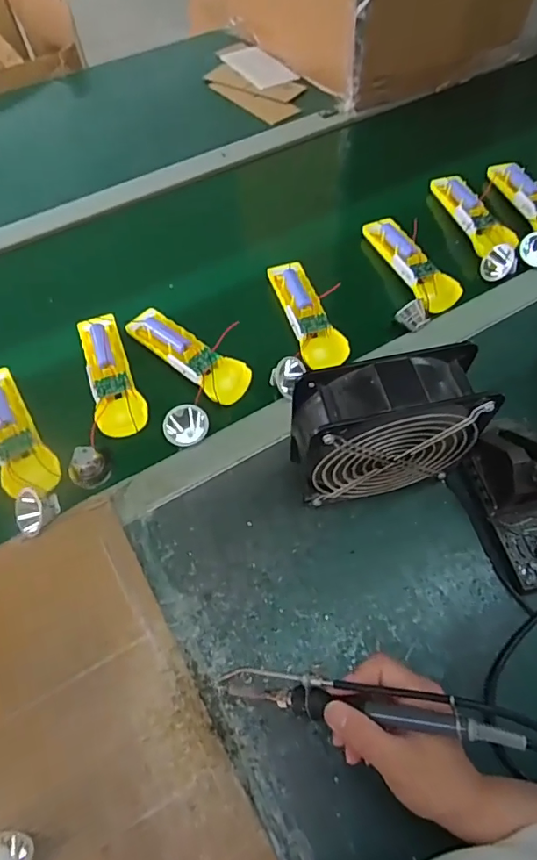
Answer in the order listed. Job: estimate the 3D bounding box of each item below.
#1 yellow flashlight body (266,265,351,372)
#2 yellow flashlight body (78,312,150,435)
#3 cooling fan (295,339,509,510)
[{"bbox_3d":[0.043,-0.141,0.605,0.050,0.029,0.166,-16,60,-8],"label":"yellow flashlight body"},{"bbox_3d":[-0.175,-0.064,0.560,0.051,0.022,0.168,-17,60,-9],"label":"yellow flashlight body"},{"bbox_3d":[0.094,0.006,0.440,0.154,0.159,0.061,-11,60,-5],"label":"cooling fan"}]

